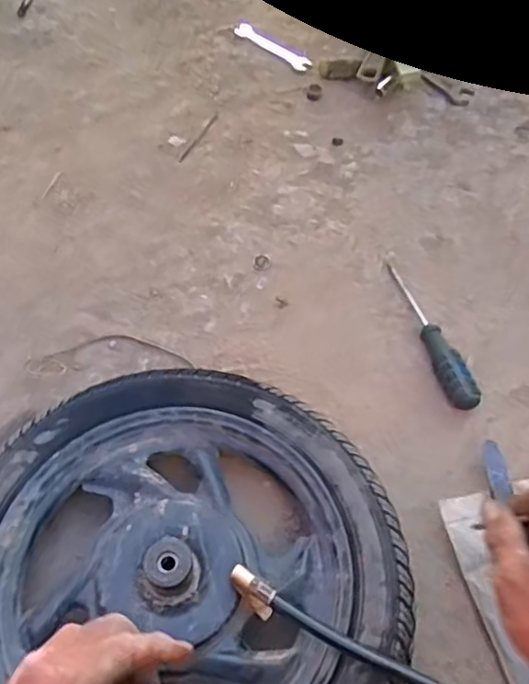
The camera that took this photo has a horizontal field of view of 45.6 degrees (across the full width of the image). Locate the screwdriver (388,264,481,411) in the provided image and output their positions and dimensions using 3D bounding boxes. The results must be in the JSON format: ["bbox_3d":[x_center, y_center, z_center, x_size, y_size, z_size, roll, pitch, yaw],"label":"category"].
[{"bbox_3d":[0.170,-0.013,0.645,0.026,0.026,0.189,-12,56,-7],"label":"screwdriver"}]

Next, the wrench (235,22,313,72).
[{"bbox_3d":[0.010,-0.454,0.965,0.030,0.010,0.167,-34,61,-20],"label":"wrench"}]

